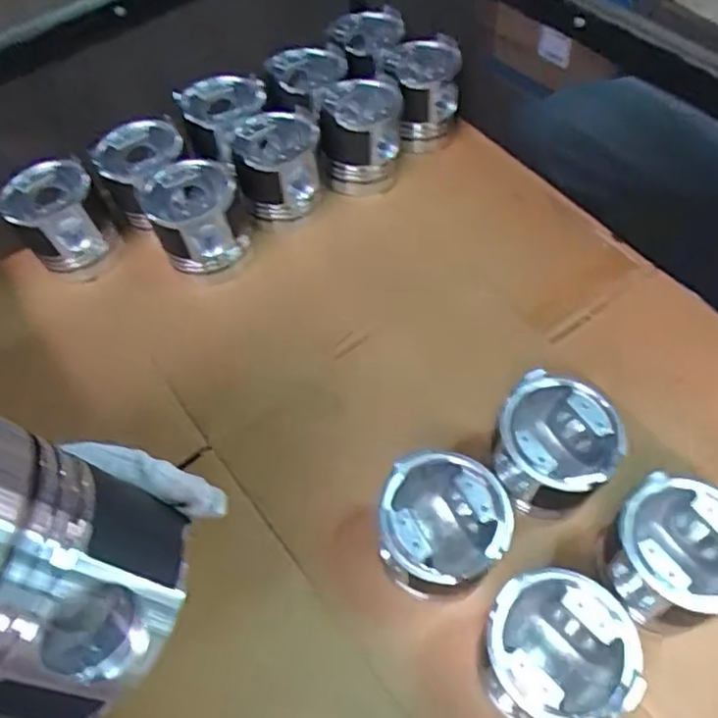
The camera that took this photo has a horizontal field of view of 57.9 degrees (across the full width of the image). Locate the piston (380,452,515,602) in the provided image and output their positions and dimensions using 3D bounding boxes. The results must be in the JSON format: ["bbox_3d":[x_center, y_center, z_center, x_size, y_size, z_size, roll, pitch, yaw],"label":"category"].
[{"bbox_3d":[0.069,0.140,0.525,0.100,0.104,0.097,-2,58,3],"label":"piston"}]

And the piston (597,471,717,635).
[{"bbox_3d":[0.245,0.161,0.513,0.103,0.103,0.098,-2,58,3],"label":"piston"}]

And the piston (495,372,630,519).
[{"bbox_3d":[0.164,0.084,0.562,0.099,0.107,0.096,32,65,21],"label":"piston"}]

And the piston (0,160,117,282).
[{"bbox_3d":[-0.335,-0.152,0.736,0.099,0.108,0.079,-25,60,-12],"label":"piston"}]

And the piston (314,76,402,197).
[{"bbox_3d":[0.004,-0.264,0.797,0.097,0.115,0.101,-6,58,0],"label":"piston"}]

